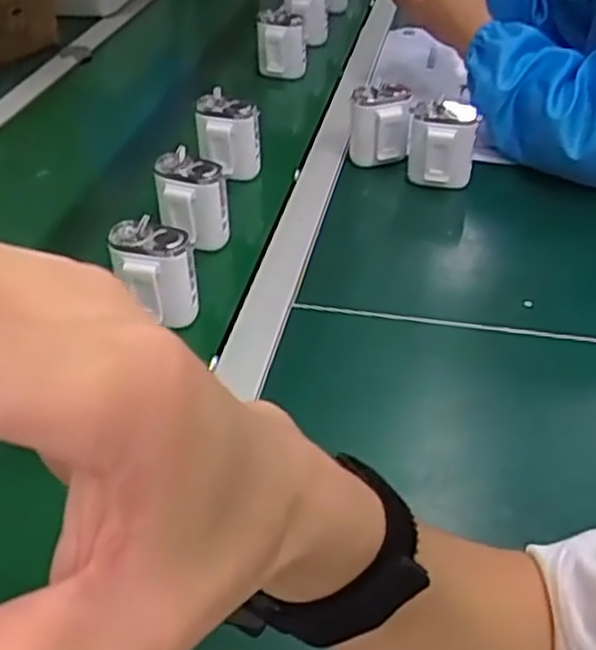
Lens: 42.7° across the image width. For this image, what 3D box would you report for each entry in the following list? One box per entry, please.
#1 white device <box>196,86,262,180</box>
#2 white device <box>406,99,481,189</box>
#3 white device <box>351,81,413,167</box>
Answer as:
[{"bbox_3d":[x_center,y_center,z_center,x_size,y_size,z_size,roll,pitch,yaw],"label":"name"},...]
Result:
[{"bbox_3d":[-0.076,-0.209,0.846,0.067,0.088,0.048,-6,39,-6],"label":"white device"},{"bbox_3d":[0.153,-0.193,0.816,0.068,0.085,0.045,0,39,1],"label":"white device"},{"bbox_3d":[0.091,-0.226,0.856,0.066,0.083,0.037,-1,39,0],"label":"white device"}]

